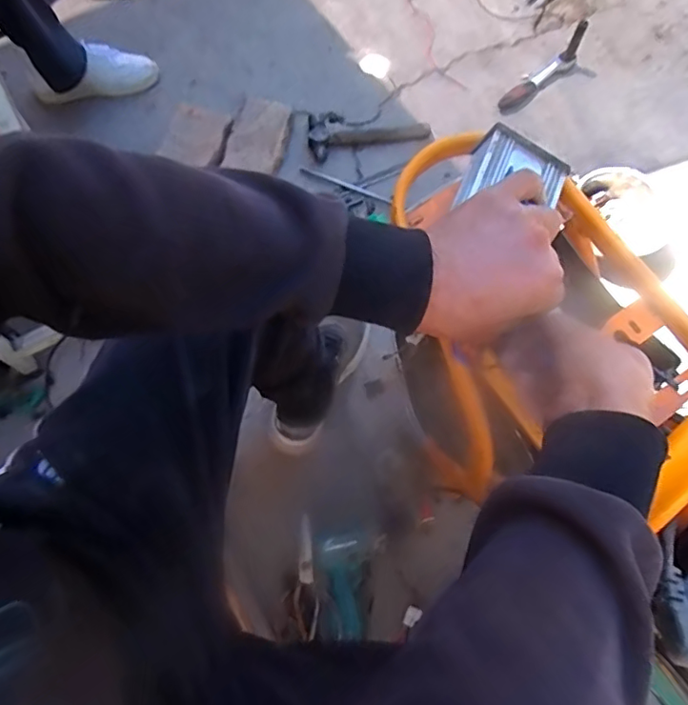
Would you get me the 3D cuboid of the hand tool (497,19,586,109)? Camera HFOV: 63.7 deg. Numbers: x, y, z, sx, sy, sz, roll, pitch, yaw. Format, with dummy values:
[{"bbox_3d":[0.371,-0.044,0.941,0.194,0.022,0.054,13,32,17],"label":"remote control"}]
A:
[{"bbox_3d":[0.434,-0.615,1.204,0.249,0.081,0.047,-41,74,-15],"label":"hand tool"}]

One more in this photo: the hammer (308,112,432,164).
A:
[{"bbox_3d":[0.044,-0.481,1.170,0.255,0.030,0.119,-18,69,-8],"label":"hammer"}]

